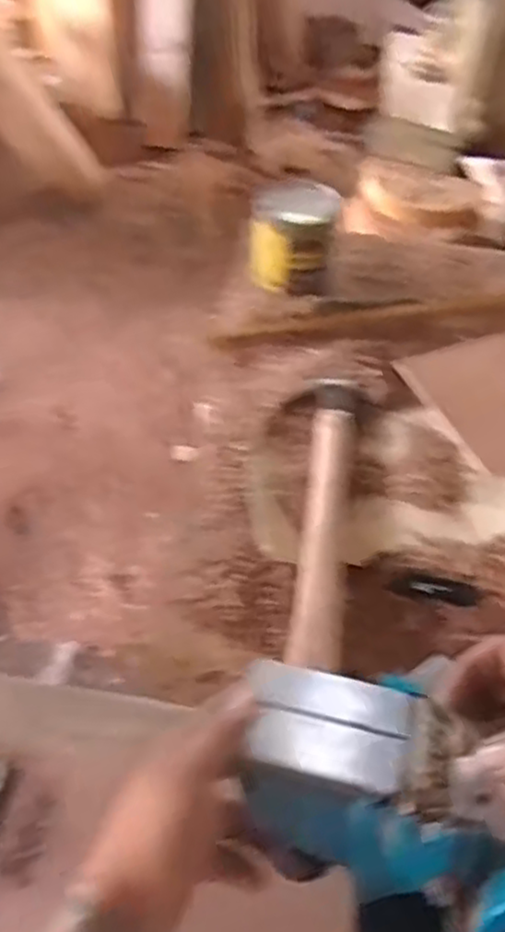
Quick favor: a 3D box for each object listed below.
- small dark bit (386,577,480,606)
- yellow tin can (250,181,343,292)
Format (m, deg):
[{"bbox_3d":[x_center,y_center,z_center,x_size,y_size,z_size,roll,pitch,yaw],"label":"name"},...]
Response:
[{"bbox_3d":[0.190,0.129,0.765,0.090,0.010,0.022,10,55,5],"label":"small dark bit"},{"bbox_3d":[0.057,-0.309,1.002,0.112,0.108,0.111,5,54,1],"label":"yellow tin can"}]

